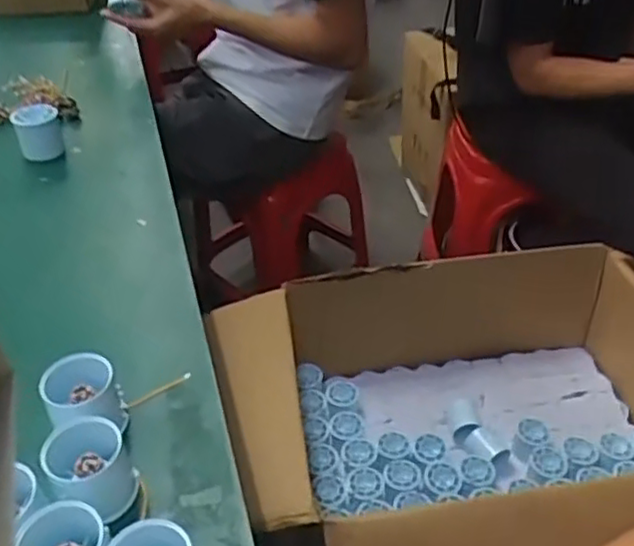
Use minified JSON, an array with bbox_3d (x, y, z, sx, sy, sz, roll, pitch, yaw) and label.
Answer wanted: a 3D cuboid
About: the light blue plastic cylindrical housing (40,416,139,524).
[{"bbox_3d":[-0.150,0.132,0.449,0.048,0.046,0.052,-2,39,2],"label":"light blue plastic cylindrical housing"}]

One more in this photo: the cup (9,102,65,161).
[{"bbox_3d":[-0.356,-0.182,0.861,0.056,0.056,0.045,-15,41,-14],"label":"cup"}]

